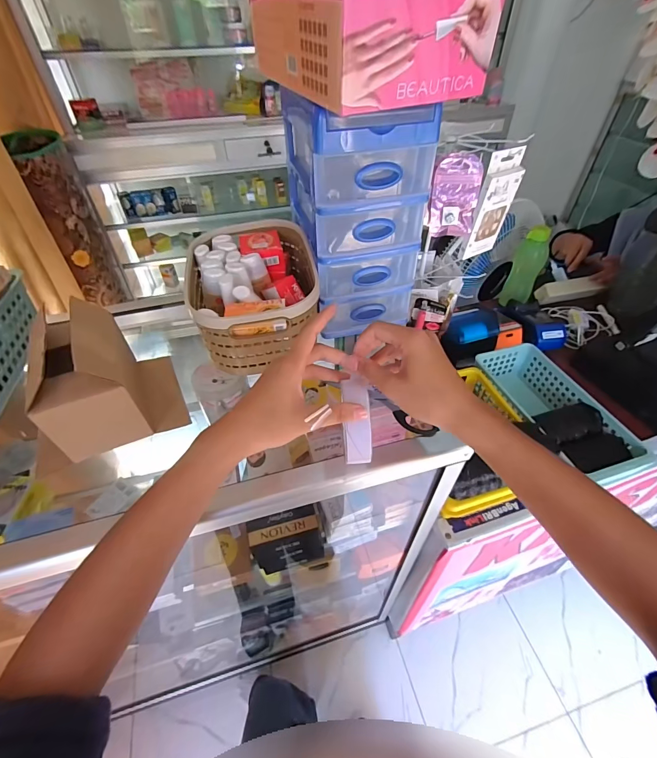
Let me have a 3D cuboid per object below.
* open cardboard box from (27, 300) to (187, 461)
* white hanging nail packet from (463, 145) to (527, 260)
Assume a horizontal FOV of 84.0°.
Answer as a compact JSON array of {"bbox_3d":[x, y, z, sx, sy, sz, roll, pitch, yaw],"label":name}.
[{"bbox_3d":[-0.234,-0.004,0.390,0.111,0.115,0.123,-22,50,-19],"label":"open cardboard box"},{"bbox_3d":[0.232,-0.241,0.513,0.067,0.140,0.013,-23,51,-23],"label":"white hanging nail packet"}]

